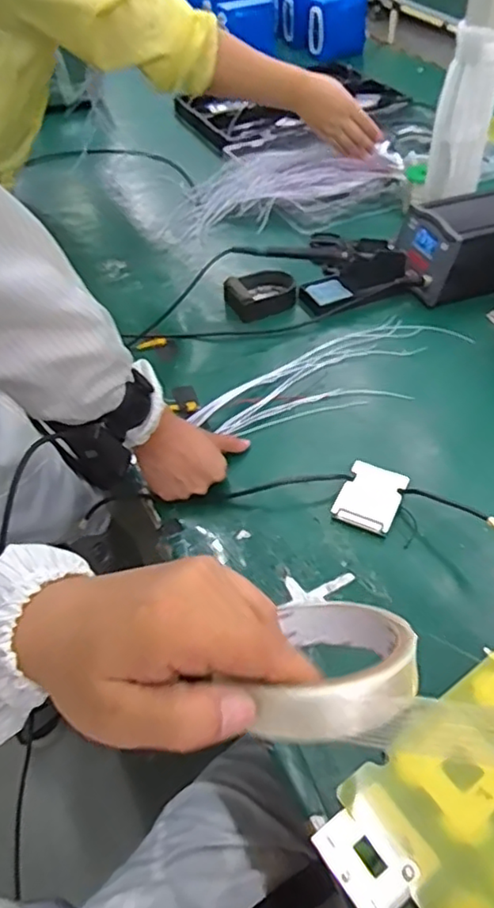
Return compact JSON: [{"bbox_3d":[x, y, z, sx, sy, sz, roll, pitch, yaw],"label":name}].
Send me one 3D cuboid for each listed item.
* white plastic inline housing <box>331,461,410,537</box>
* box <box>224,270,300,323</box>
[{"bbox_3d":[0.134,0.047,0.665,0.062,0.016,0.080,19,52,19],"label":"white plastic inline housing"},{"bbox_3d":[0.024,-0.246,0.924,0.106,0.033,0.088,-17,49,-11],"label":"box"}]

